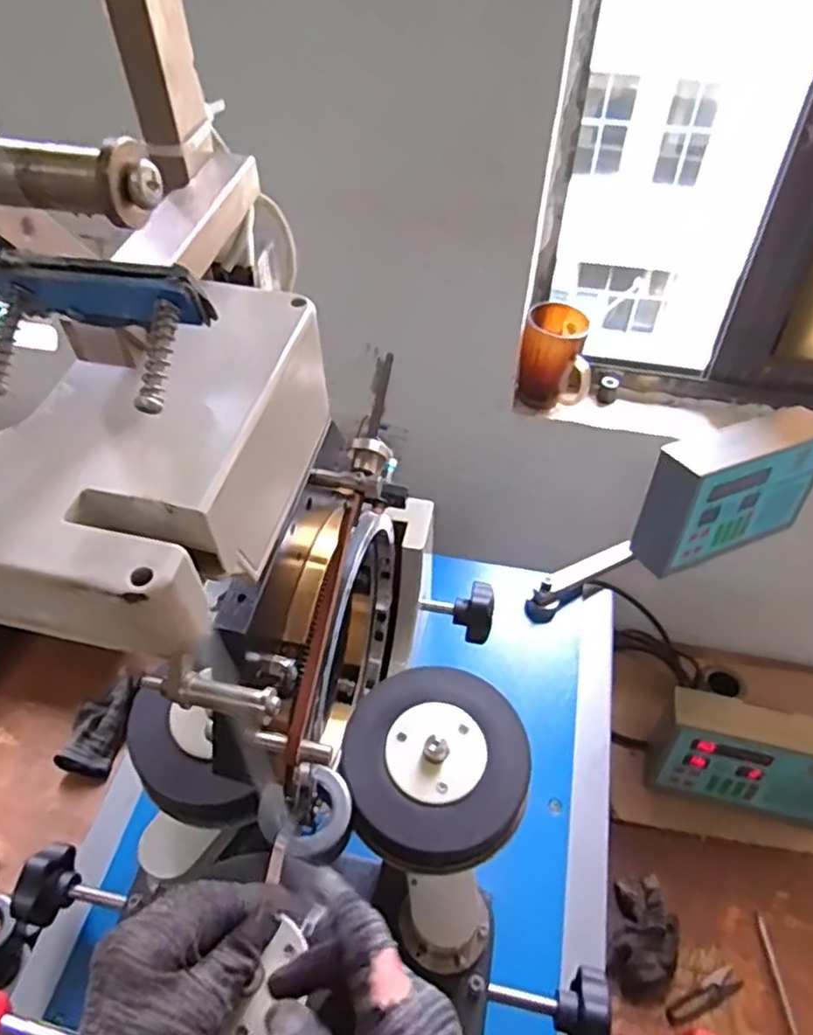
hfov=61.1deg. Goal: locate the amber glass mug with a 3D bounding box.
[{"bbox_3d":[0.195,-0.202,0.892,0.092,0.113,0.081,13,44,11],"label":"amber glass mug"}]

